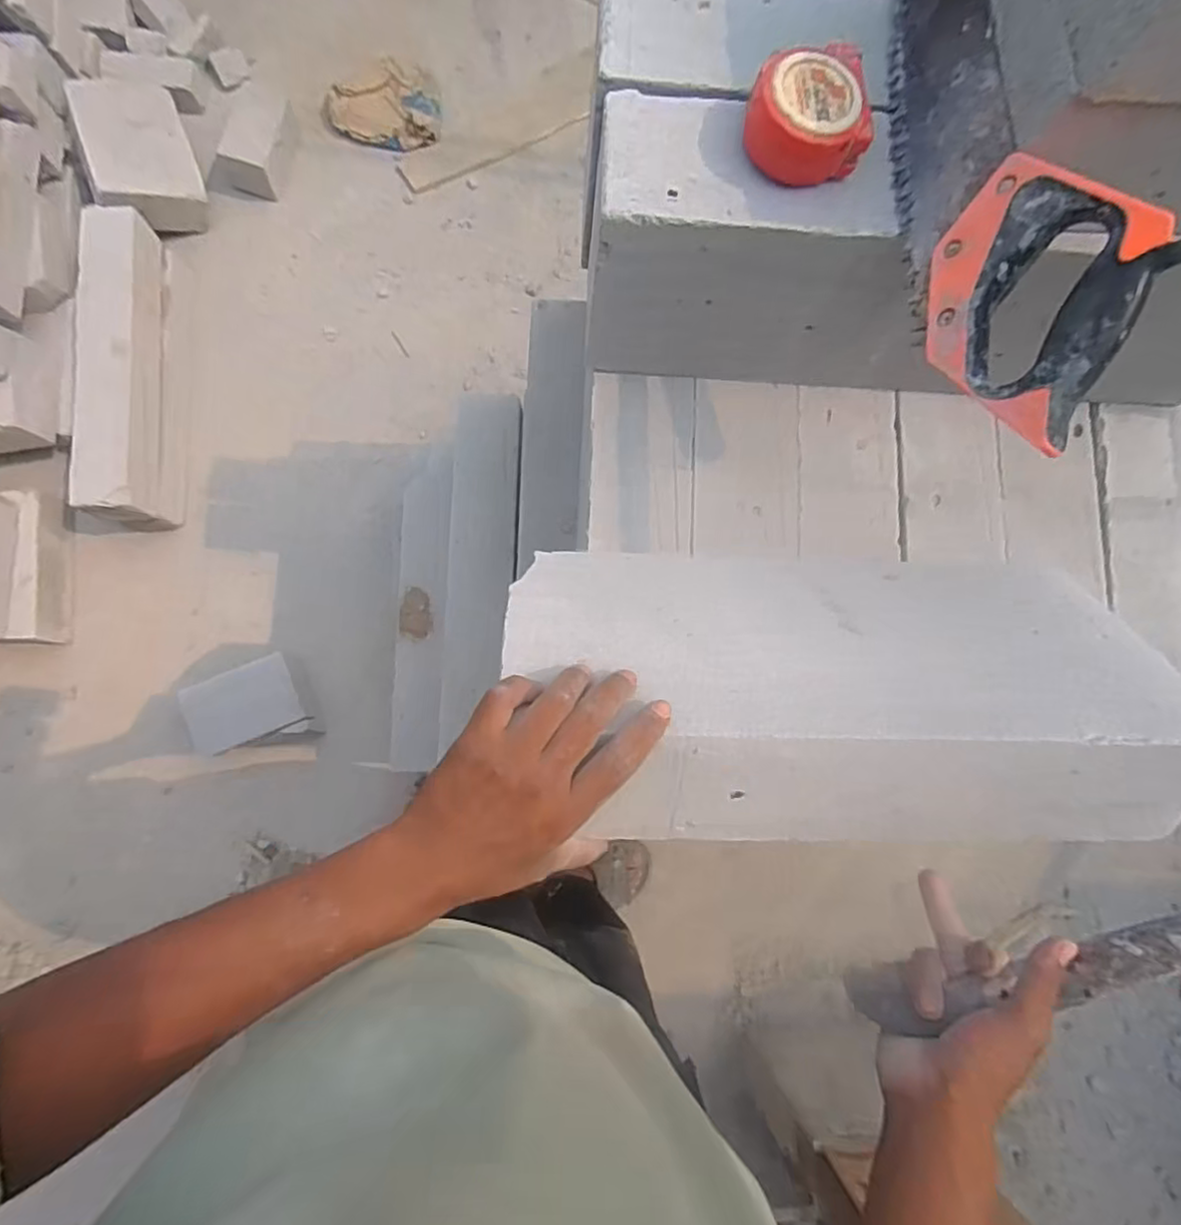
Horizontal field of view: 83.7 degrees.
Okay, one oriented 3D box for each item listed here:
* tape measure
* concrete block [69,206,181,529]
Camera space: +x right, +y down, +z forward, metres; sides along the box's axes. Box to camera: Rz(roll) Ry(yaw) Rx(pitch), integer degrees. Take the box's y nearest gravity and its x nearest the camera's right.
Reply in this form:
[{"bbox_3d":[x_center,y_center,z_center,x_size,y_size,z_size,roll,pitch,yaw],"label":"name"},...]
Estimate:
[{"bbox_3d":[0.141,-0.319,0.425,0.073,0.038,0.071,1,82,-4],"label":"tape measure"},{"bbox_3d":[-0.902,-0.464,1.280,0.109,0.143,0.592,-4,82,-4],"label":"concrete block"}]

